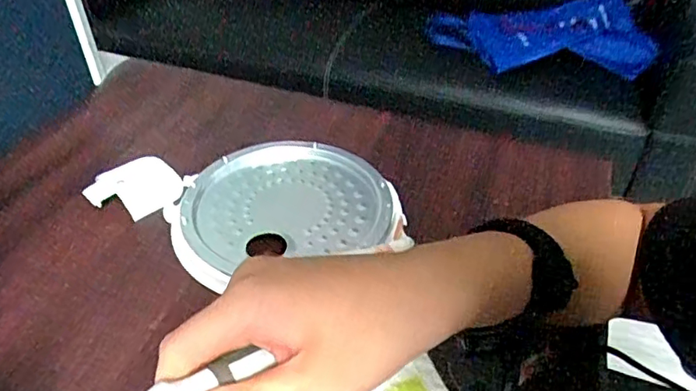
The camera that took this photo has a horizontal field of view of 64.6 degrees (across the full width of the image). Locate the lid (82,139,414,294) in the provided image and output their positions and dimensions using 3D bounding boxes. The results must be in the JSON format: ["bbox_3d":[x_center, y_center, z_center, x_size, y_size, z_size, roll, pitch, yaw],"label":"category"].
[{"bbox_3d":[-0.092,0.001,0.493,0.275,0.030,0.173,-1,41,-2],"label":"lid"}]

